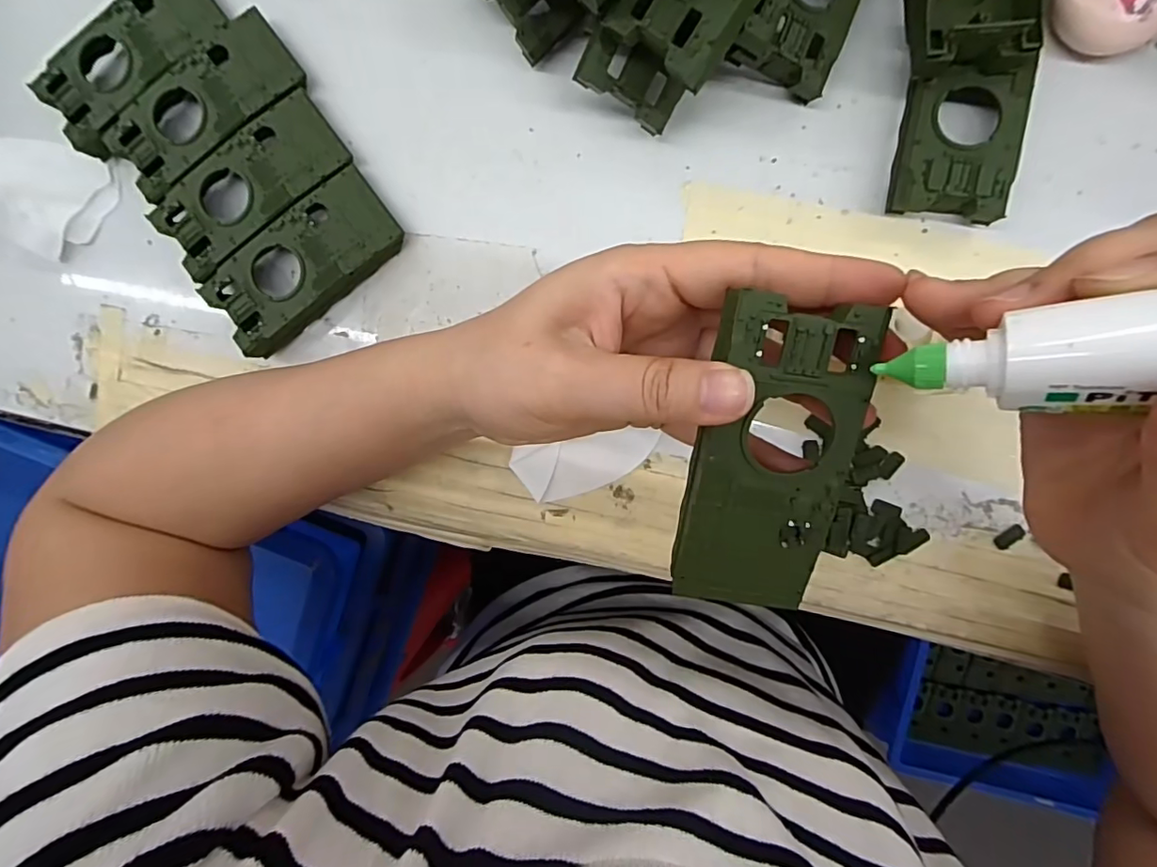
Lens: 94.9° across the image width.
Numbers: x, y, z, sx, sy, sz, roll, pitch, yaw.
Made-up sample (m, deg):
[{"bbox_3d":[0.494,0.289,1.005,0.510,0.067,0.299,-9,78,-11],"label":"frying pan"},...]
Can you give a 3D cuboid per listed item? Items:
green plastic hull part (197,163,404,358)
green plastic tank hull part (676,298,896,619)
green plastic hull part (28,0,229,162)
[{"bbox_3d":[-0.143,-0.089,0.279,0.102,0.020,0.046,-36,91,8],"label":"green plastic hull part"},{"bbox_3d":[0.060,0.012,0.169,0.047,0.008,0.104,10,110,5],"label":"green plastic tank hull part"},{"bbox_3d":[-0.233,-0.197,0.278,0.103,0.018,0.049,-42,90,8],"label":"green plastic hull part"}]

